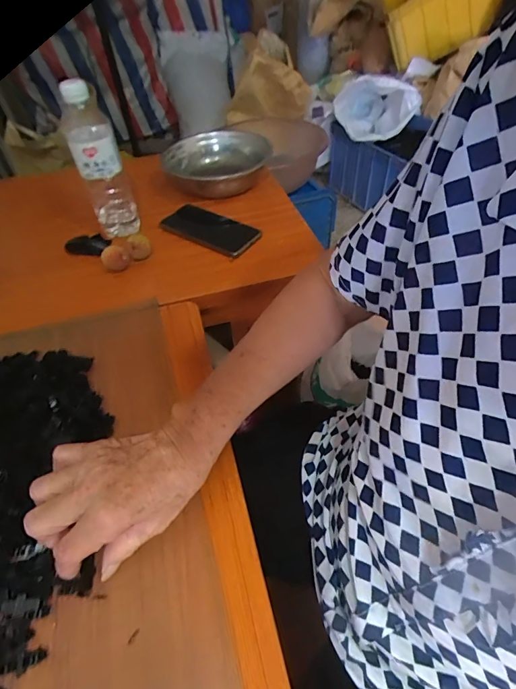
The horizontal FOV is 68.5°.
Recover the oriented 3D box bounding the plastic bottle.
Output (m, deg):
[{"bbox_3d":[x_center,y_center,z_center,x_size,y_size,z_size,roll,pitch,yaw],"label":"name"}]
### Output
[{"bbox_3d":[-0.224,-0.256,0.543,0.060,0.205,0.054,-16,51,-13],"label":"plastic bottle"}]

